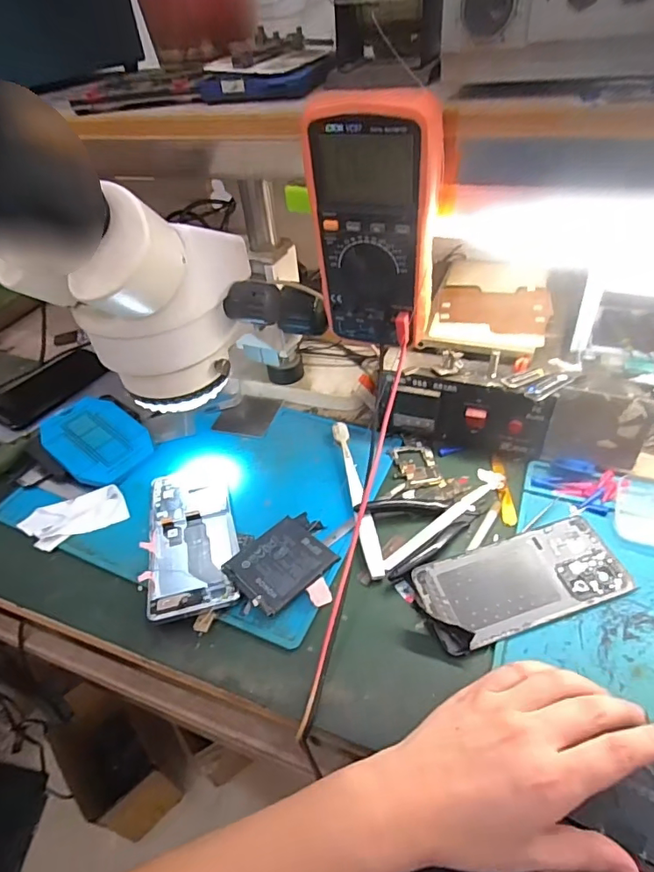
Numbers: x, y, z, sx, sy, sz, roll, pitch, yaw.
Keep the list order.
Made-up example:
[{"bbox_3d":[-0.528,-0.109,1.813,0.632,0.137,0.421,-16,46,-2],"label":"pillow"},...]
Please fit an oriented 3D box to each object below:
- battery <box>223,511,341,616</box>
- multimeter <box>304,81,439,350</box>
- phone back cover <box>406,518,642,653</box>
[{"bbox_3d":[-0.035,0.104,0.425,0.064,0.007,0.093,33,49,30],"label":"battery"},{"bbox_3d":[0.036,-0.154,0.377,0.089,0.176,0.053,19,48,26],"label":"multimeter"},{"bbox_3d":[0.151,0.114,0.396,0.161,0.009,0.071,-16,44,-9],"label":"phone back cover"}]

